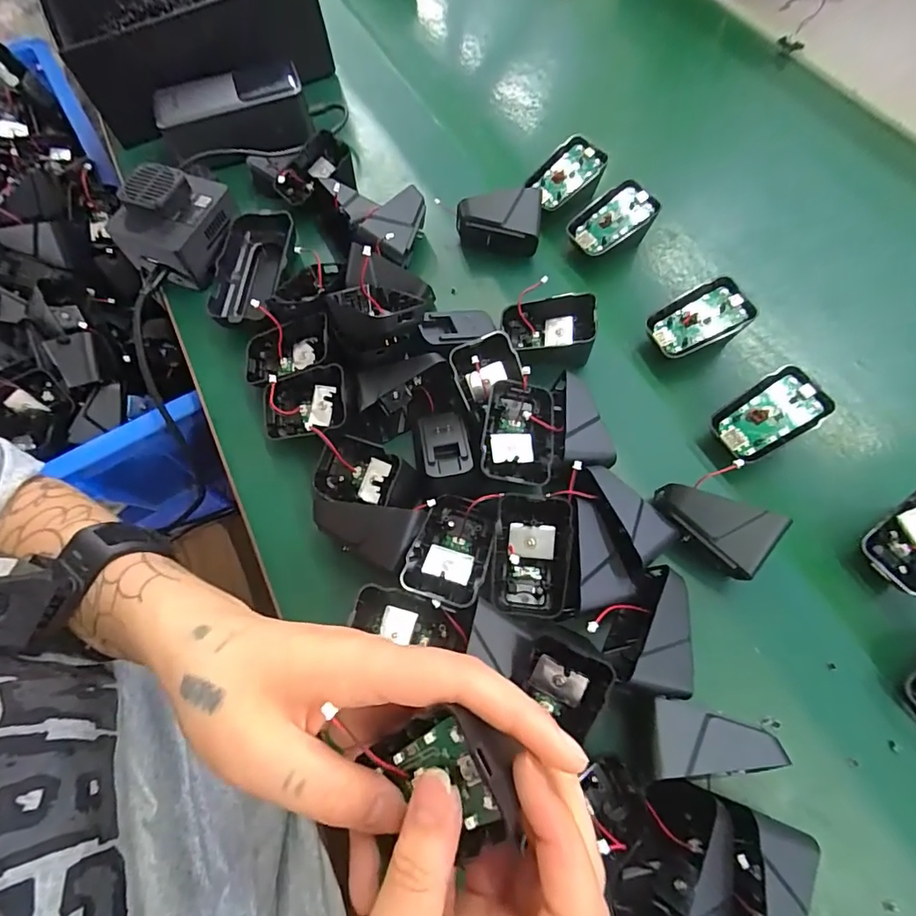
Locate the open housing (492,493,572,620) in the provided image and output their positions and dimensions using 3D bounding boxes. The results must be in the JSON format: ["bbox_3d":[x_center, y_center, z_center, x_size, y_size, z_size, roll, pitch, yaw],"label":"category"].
[{"bbox_3d":[0.043,0.059,0.300,0.044,0.037,0.063,4,64,0],"label":"open housing"}]

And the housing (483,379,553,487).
[{"bbox_3d":[0.039,-0.014,0.325,0.044,0.023,0.070,9,64,3],"label":"housing"}]

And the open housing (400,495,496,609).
[{"bbox_3d":[-0.003,0.054,0.304,0.044,0.024,0.067,16,65,6],"label":"open housing"}]

